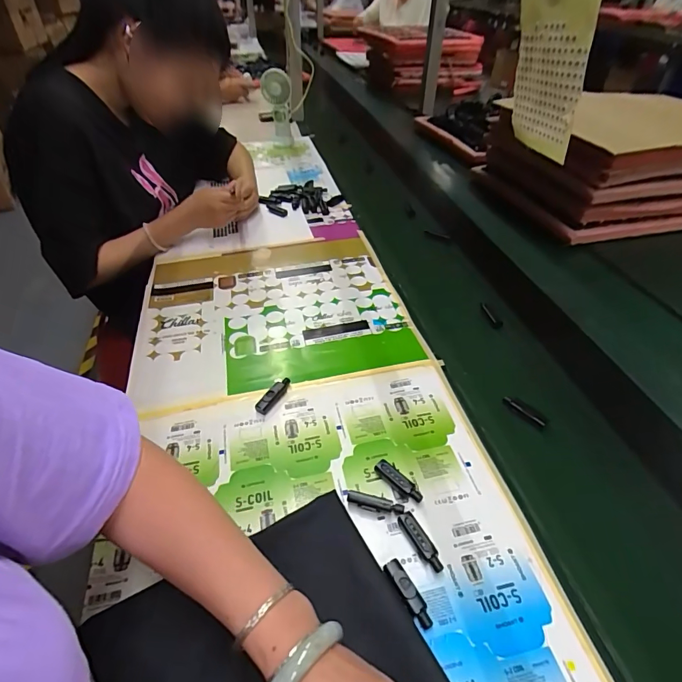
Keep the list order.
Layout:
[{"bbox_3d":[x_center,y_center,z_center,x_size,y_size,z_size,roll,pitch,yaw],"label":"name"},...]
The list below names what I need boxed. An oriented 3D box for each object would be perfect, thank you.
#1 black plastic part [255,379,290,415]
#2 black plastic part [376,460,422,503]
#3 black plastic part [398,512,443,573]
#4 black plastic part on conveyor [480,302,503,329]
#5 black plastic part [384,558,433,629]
[{"bbox_3d":[-0.083,0.067,0.529,0.015,0.017,0.055,28,45,25],"label":"black plastic part"},{"bbox_3d":[0.059,0.144,0.437,0.011,0.016,0.056,-30,51,-34],"label":"black plastic part"},{"bbox_3d":[0.073,0.185,0.394,0.014,0.012,0.056,-16,44,-23],"label":"black plastic part"},{"bbox_3d":[0.233,-0.040,0.660,0.016,0.011,0.050,-13,57,-20],"label":"black plastic part on conveyor"},{"bbox_3d":[0.058,0.214,0.362,0.015,0.009,0.056,-21,46,-27],"label":"black plastic part"}]

